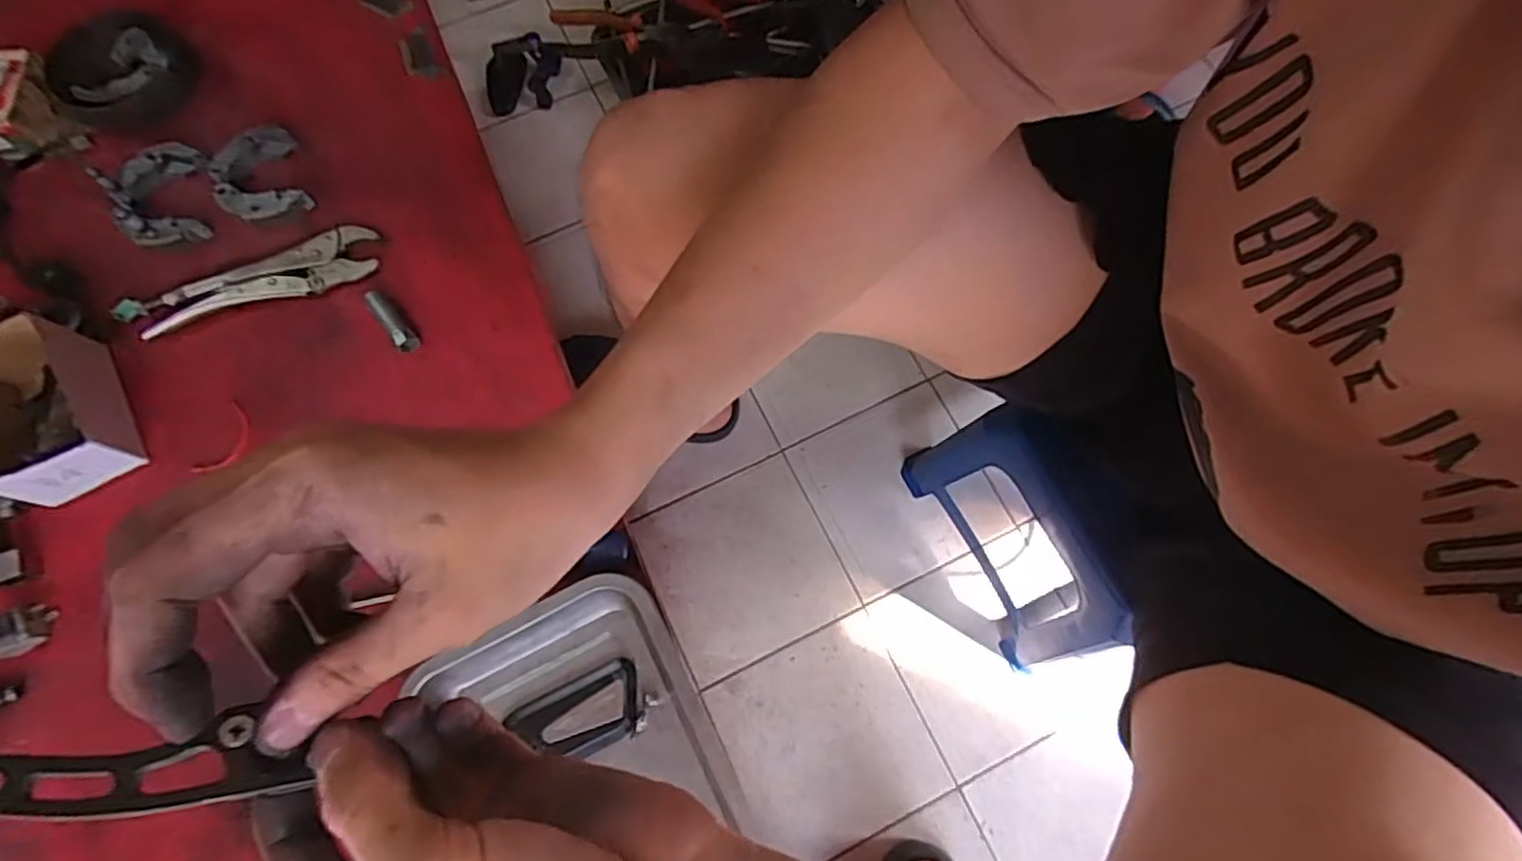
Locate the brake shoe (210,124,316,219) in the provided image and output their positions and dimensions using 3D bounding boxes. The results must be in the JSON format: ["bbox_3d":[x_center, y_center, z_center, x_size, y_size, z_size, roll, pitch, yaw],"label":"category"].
[{"bbox_3d":[-0.515,-0.258,0.719,0.084,0.022,0.106,-24,73,-7],"label":"brake shoe"}]

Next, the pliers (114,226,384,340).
[{"bbox_3d":[-0.499,-0.145,0.686,0.239,0.016,0.056,-22,73,-6],"label":"pliers"}]

